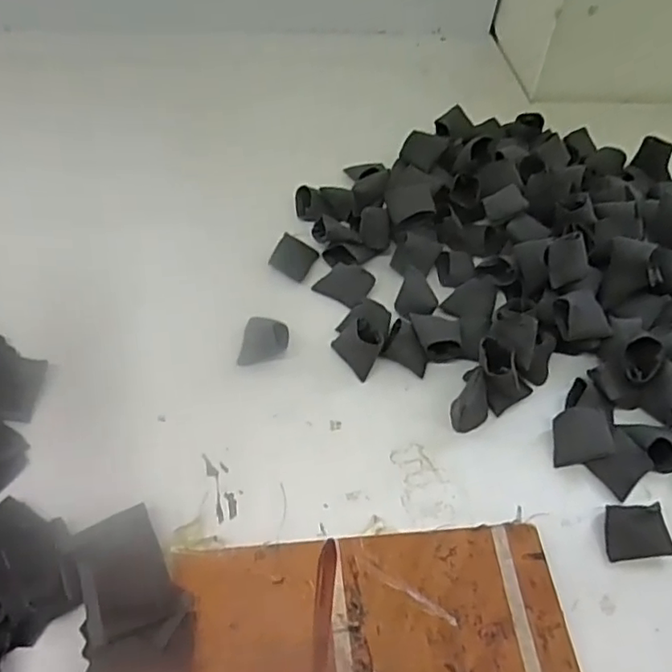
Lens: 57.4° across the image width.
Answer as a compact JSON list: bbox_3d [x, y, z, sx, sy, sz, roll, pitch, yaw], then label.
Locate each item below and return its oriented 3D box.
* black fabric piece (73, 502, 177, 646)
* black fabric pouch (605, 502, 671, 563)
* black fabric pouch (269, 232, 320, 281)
[{"bbox_3d":[-0.125,0.137,0.360,0.047,0.011,0.071,-17,56,-17],"label":"black fabric piece"},{"bbox_3d":[0.201,0.129,0.407,0.042,0.023,0.031,-2,53,-7],"label":"black fabric pouch"},{"bbox_3d":[-0.037,-0.072,0.545,0.034,0.019,0.036,23,54,12],"label":"black fabric pouch"}]

